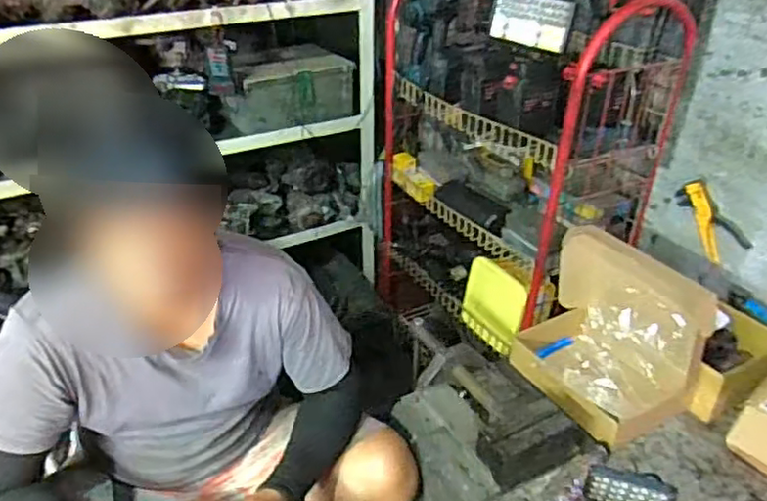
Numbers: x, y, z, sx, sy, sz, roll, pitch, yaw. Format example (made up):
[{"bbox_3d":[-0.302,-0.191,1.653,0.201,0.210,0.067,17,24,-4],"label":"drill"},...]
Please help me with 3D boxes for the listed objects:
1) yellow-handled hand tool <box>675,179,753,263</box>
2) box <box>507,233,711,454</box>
[{"bbox_3d":[0.656,-0.054,1.292,0.027,0.141,0.176,-16,37,-26],"label":"yellow-handled hand tool"},{"bbox_3d":[0.379,0.154,1.198,0.215,0.285,0.337,-16,36,-25],"label":"box"}]

